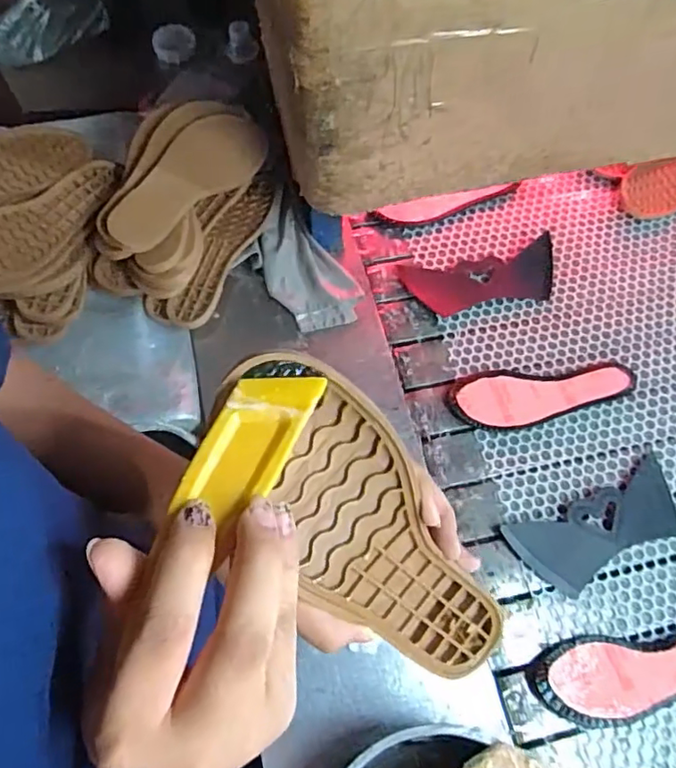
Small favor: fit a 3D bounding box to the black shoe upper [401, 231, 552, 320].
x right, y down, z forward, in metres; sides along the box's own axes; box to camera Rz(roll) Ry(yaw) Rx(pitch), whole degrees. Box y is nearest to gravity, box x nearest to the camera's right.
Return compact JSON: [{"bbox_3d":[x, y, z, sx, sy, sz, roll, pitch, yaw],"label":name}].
[{"bbox_3d":[0.204,-0.146,0.785,0.219,0.008,0.090,-11,68,-6],"label":"black shoe upper"}]

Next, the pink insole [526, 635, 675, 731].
[{"bbox_3d":[0.323,0.295,0.589,0.240,0.017,0.082,-13,68,-7],"label":"pink insole"}]

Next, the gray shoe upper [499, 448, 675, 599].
[{"bbox_3d":[0.306,0.159,0.649,0.208,0.011,0.100,-29,71,-13],"label":"gray shoe upper"}]

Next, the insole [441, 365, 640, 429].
[{"bbox_3d":[0.257,0.015,0.708,0.230,0.011,0.074,-4,67,-3],"label":"insole"}]

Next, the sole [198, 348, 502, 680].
[{"bbox_3d":[0.020,0.086,0.289,0.071,0.240,0.016,-39,29,-16],"label":"sole"}]

